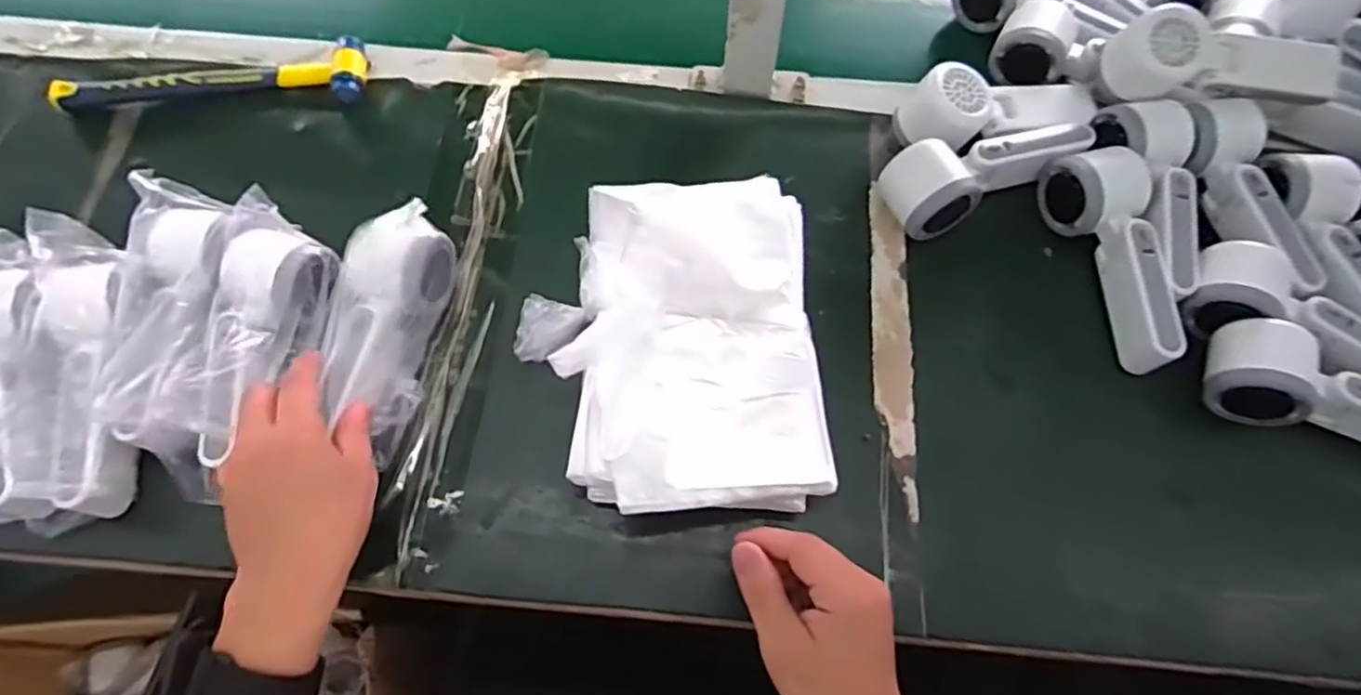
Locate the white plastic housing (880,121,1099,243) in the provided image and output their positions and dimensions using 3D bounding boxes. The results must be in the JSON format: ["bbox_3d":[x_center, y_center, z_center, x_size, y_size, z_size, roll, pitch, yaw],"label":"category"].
[{"bbox_3d":[0.229,-0.139,0.536,0.169,0.049,0.057,-25,70,-10],"label":"white plastic housing"}]

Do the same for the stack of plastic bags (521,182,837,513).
[{"bbox_3d":[-0.010,-0.006,0.466,0.195,0.087,0.221,-1,67,0],"label":"stack of plastic bags"}]

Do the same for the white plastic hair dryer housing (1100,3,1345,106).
[{"bbox_3d":[0.406,-0.211,0.531,0.165,0.052,0.046,2,68,-1],"label":"white plastic hair dryer housing"}]

